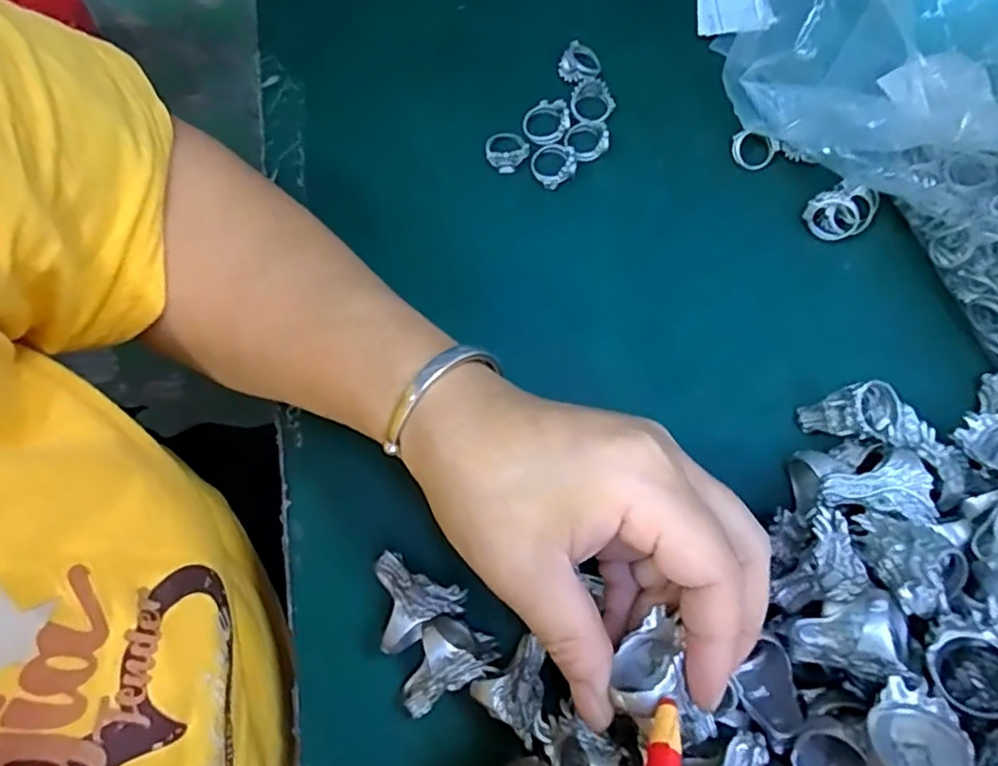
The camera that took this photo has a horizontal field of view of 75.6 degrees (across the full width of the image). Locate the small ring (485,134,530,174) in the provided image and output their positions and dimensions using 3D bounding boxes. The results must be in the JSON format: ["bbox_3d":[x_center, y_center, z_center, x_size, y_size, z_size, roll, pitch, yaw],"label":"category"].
[{"bbox_3d":[0.003,-0.117,0.325,0.021,0.005,0.020,-1,72,2],"label":"small ring"}]

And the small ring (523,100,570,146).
[{"bbox_3d":[0.024,-0.133,0.325,0.023,0.008,0.024,-1,72,2],"label":"small ring"}]

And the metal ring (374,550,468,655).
[{"bbox_3d":[-0.031,0.086,0.256,0.033,0.023,0.037,-6,73,-1],"label":"metal ring"}]

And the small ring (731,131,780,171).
[{"bbox_3d":[0.128,-0.116,0.320,0.023,0.008,0.017,5,73,4],"label":"small ring"}]

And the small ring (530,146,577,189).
[{"bbox_3d":[0.028,-0.110,0.321,0.023,0.004,0.022,-1,72,2],"label":"small ring"}]

